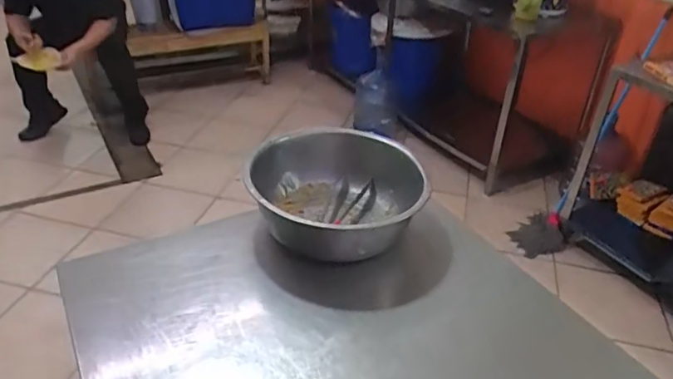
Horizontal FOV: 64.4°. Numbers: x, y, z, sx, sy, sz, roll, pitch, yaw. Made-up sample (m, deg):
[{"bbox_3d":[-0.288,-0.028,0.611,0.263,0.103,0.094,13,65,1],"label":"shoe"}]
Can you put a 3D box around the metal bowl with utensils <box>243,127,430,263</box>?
[{"bbox_3d":[-0.001,0.016,1.125,0.340,0.140,0.352,3,34,-2],"label":"metal bowl with utensils"}]

